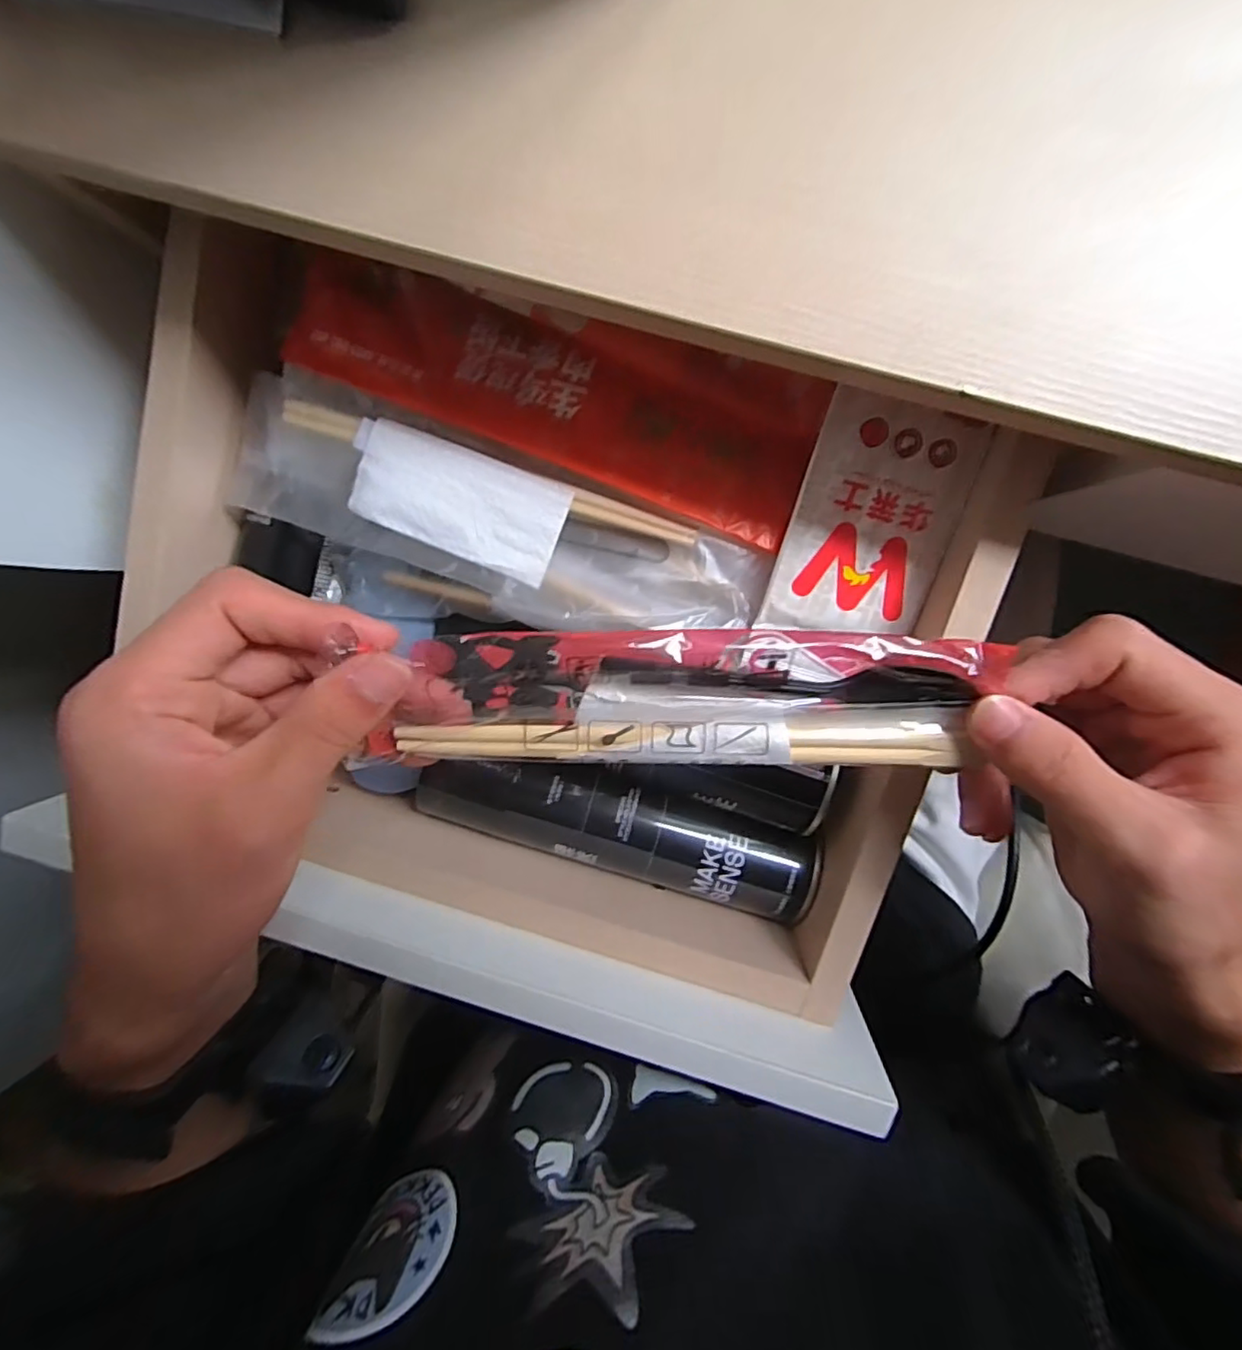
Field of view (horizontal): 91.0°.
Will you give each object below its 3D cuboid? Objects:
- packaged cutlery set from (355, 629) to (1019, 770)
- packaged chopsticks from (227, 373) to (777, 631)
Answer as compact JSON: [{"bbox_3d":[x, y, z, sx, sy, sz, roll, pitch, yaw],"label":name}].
[{"bbox_3d":[0.019,0.009,0.190,0.184,0.022,0.044,0,98,-2],"label":"packaged cutlery set"},{"bbox_3d":[-0.057,-0.067,0.271,0.240,0.014,0.065,22,99,2],"label":"packaged chopsticks"}]

